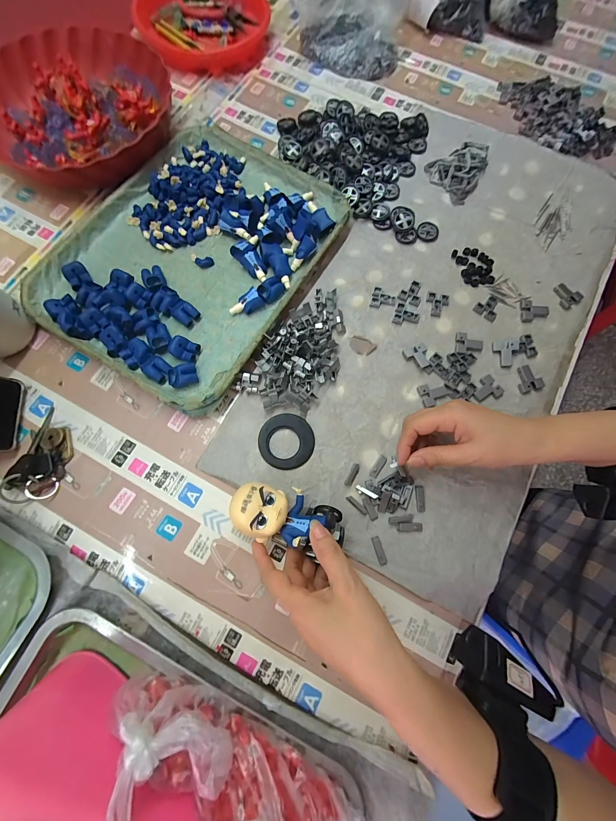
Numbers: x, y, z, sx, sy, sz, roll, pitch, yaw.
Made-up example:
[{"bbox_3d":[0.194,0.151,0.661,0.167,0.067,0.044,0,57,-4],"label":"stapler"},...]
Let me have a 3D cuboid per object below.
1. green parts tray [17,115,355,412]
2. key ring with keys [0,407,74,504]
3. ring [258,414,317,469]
[{"bbox_3d":[-0.150,-0.201,0.366,0.297,0.027,0.337,30,78,5],"label":"green parts tray"},{"bbox_3d":[-0.271,0.045,0.305,0.046,0.025,0.090,3,77,-1],"label":"key ring with keys"},{"bbox_3d":[-0.023,0.033,0.325,0.059,0.005,0.059,0,77,-1],"label":"ring"}]

